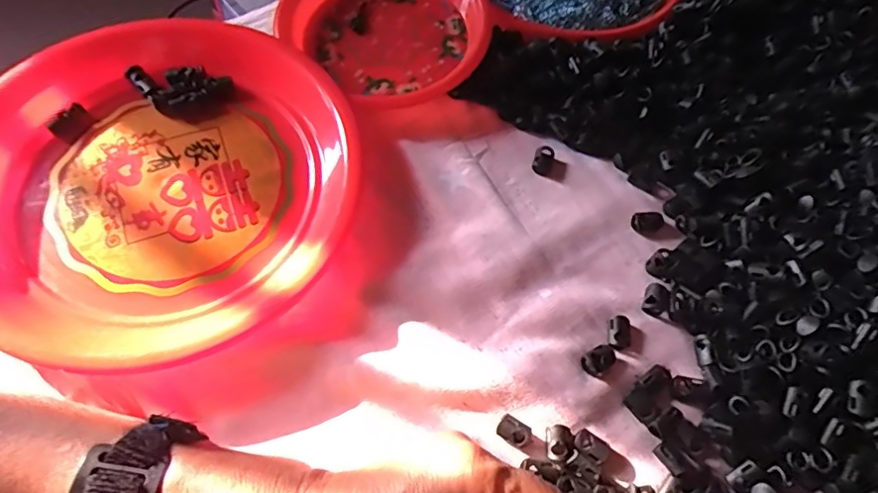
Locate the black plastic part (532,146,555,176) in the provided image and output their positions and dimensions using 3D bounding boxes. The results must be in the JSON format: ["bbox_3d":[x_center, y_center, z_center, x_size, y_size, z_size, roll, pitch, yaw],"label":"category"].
[{"bbox_3d":[0.078,-0.064,0.410,0.014,0.005,0.023,19,64,6],"label":"black plastic part"}]

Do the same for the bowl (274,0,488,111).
[{"bbox_3d":[-0.045,-0.181,0.437,0.152,0.039,0.156,2,64,-3],"label":"bowl"}]

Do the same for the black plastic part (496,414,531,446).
[{"bbox_3d":[0.043,0.106,0.314,0.018,0.007,0.013,30,66,11],"label":"black plastic part"}]

